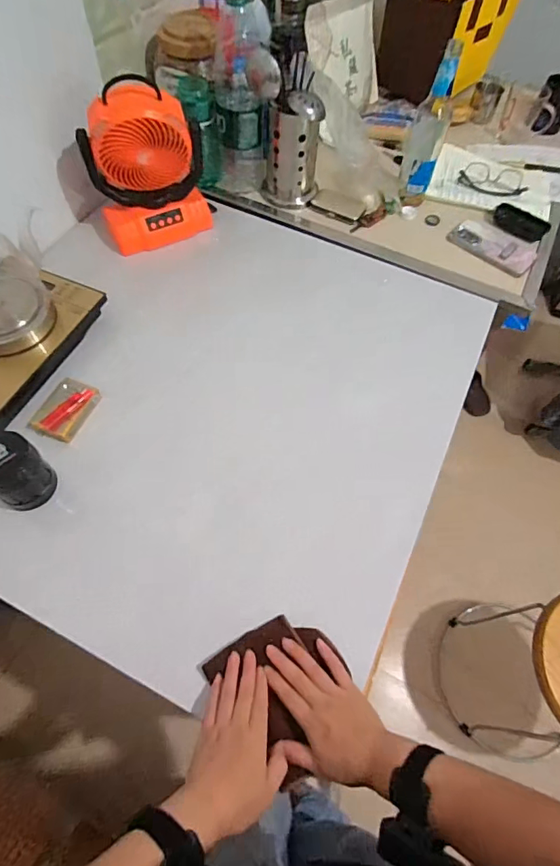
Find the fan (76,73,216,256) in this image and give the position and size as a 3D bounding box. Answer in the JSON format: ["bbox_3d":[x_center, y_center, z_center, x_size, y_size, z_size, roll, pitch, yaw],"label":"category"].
[{"bbox_3d":[-0.223,-0.450,0.771,0.201,0.238,0.087,-14,63,-9],"label":"fan"}]

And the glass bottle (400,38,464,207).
[{"bbox_3d":[0.279,-0.567,0.848,0.066,0.251,0.071,15,62,6],"label":"glass bottle"}]

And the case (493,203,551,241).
[{"bbox_3d":[0.490,-0.431,0.916,0.114,0.026,0.043,38,67,17],"label":"case"}]

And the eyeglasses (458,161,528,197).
[{"bbox_3d":[0.456,-0.538,0.961,0.144,0.032,0.055,12,62,5],"label":"eyeglasses"}]

